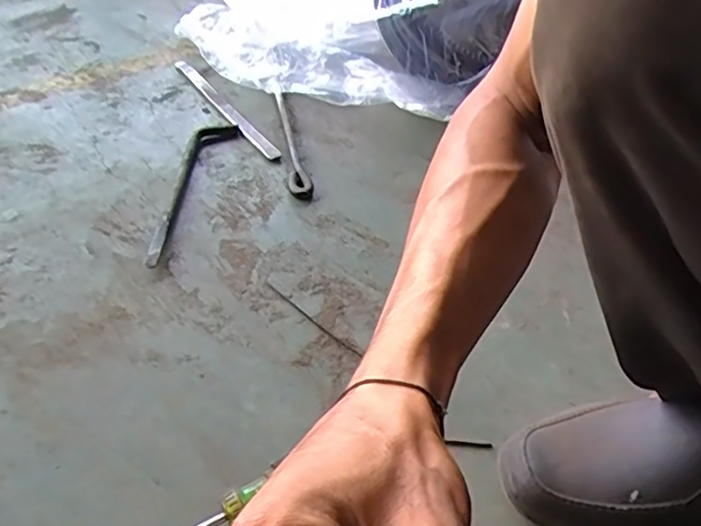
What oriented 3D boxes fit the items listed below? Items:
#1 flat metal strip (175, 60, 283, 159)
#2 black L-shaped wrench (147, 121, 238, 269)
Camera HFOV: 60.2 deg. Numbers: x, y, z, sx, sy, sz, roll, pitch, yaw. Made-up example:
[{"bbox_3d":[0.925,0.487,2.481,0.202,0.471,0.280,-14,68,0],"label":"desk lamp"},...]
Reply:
[{"bbox_3d":[-0.180,-0.221,0.842,0.027,0.008,0.285,-23,50,-29],"label":"flat metal strip"},{"bbox_3d":[-0.188,-0.094,0.697,0.045,0.014,0.285,9,42,1],"label":"black L-shaped wrench"}]

